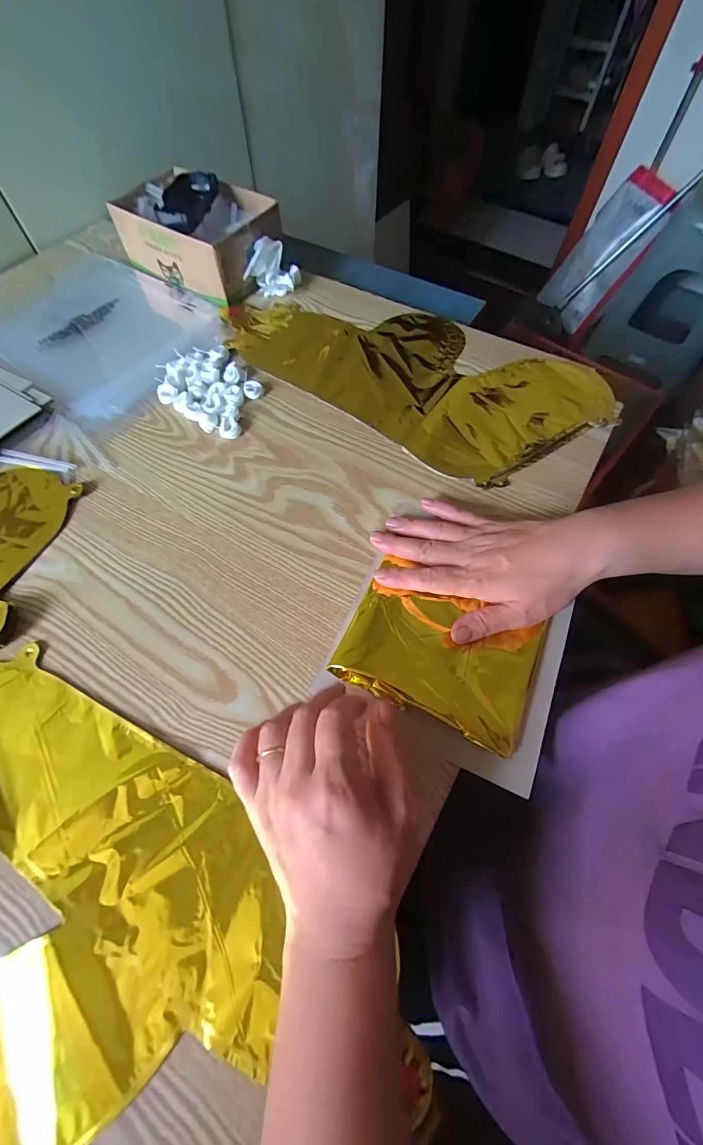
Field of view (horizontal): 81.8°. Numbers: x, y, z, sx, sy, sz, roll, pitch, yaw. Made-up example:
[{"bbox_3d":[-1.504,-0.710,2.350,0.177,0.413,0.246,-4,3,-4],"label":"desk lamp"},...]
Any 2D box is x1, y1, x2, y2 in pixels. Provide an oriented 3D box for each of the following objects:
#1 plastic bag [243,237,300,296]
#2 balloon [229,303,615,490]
[{"bbox_3d":[-0.100,-0.387,0.515,0.067,0.053,0.048,-4,63,-1],"label":"plastic bag"},{"bbox_3d":[0.059,-0.239,0.461,0.410,0.012,0.203,35,68,17],"label":"balloon"}]

